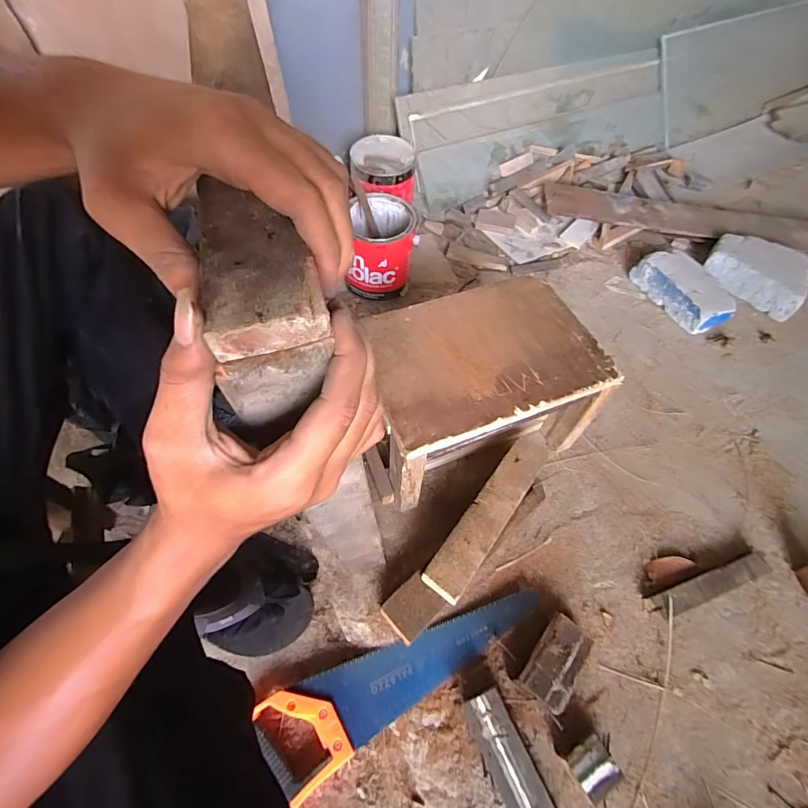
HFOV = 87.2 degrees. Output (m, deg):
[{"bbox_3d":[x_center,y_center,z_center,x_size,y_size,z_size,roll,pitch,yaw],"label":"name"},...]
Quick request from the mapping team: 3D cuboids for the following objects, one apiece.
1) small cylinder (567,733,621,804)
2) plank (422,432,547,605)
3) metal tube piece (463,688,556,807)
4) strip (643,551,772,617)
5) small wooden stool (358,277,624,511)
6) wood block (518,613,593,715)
[{"bbox_3d":[0.223,0.434,0.508,0.049,0.035,0.048,-24,62,-17],"label":"small cylinder"},{"bbox_3d":[0.133,0.149,0.622,0.055,0.021,0.289,34,62,17],"label":"plank"},{"bbox_3d":[0.131,0.436,0.501,0.054,0.043,0.170,-21,61,-16],"label":"metal tube piece"},{"bbox_3d":[0.458,0.269,0.633,0.194,0.033,0.039,-15,60,-11],"label":"strip"},{"bbox_3d":[0.099,-0.015,0.680,0.329,0.219,0.220,-18,60,-14],"label":"small wooden stool"},{"bbox_3d":[0.202,0.339,0.562,0.059,0.041,0.101,37,62,18],"label":"wood block"}]

